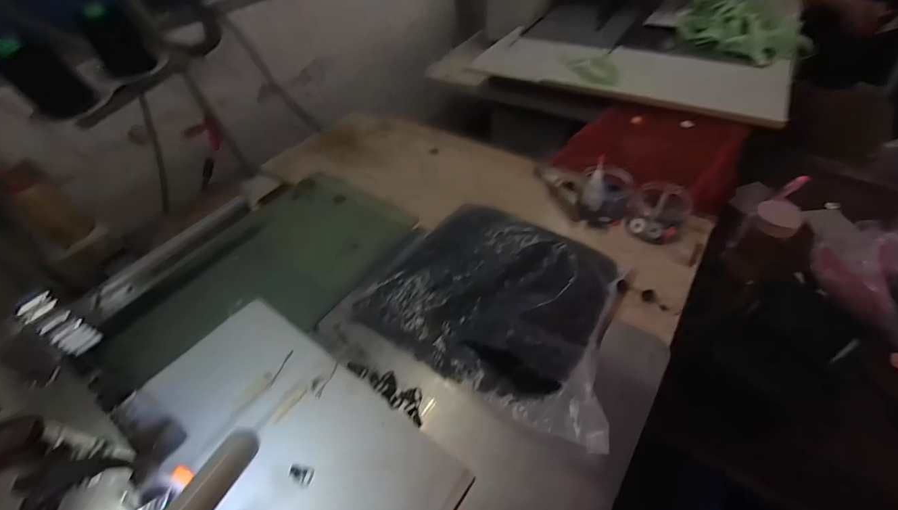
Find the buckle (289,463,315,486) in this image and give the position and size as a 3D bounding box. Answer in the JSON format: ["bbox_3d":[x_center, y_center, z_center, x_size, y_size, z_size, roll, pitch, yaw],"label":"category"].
[{"bbox_3d":[-0.160,0.238,0.417,0.024,0.011,0.016,5,51,10],"label":"buckle"}]

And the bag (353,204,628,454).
[{"bbox_3d":[0.076,0.052,0.519,0.339,0.044,0.261,24,56,24],"label":"bag"}]

